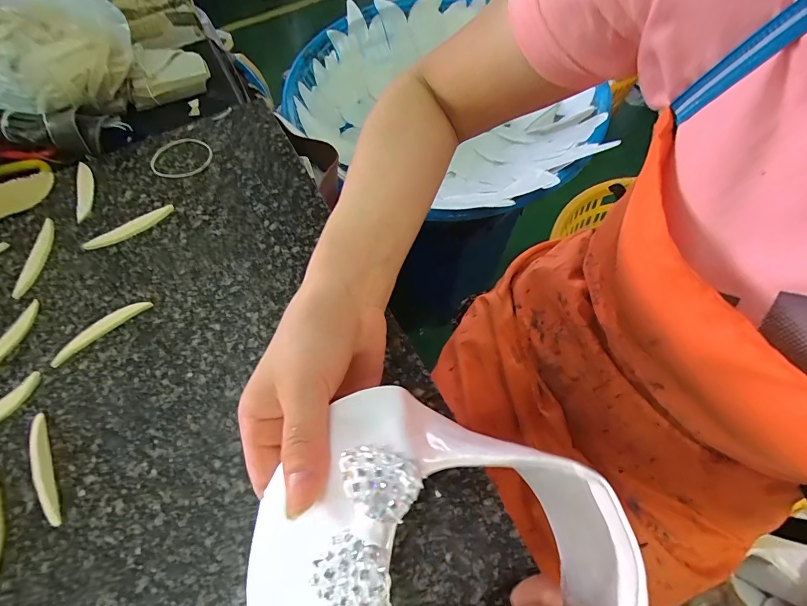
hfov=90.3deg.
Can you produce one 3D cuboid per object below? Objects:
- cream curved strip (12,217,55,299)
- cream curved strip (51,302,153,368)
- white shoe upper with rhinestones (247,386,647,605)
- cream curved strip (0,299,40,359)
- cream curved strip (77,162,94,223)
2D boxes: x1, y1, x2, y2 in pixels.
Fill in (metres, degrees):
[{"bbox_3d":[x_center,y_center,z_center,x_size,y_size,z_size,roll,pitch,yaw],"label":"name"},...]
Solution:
[{"bbox_3d":[-0.322,-0.041,0.353,0.013,0.006,0.077,1,64,2],"label":"cream curved strip"},{"bbox_3d":[-0.243,0.020,0.322,0.080,0.006,0.013,-37,68,-15],"label":"cream curved strip"},{"bbox_3d":[0.011,0.111,0.170,0.155,0.044,0.121,22,67,12],"label":"white shoe upper with rhinestones"},{"bbox_3d":[-0.319,0.034,0.317,0.018,0.004,0.081,25,67,13],"label":"cream curved strip"},{"bbox_3d":[-0.305,-0.109,0.385,0.014,0.005,0.071,-18,65,-7],"label":"cream curved strip"}]

